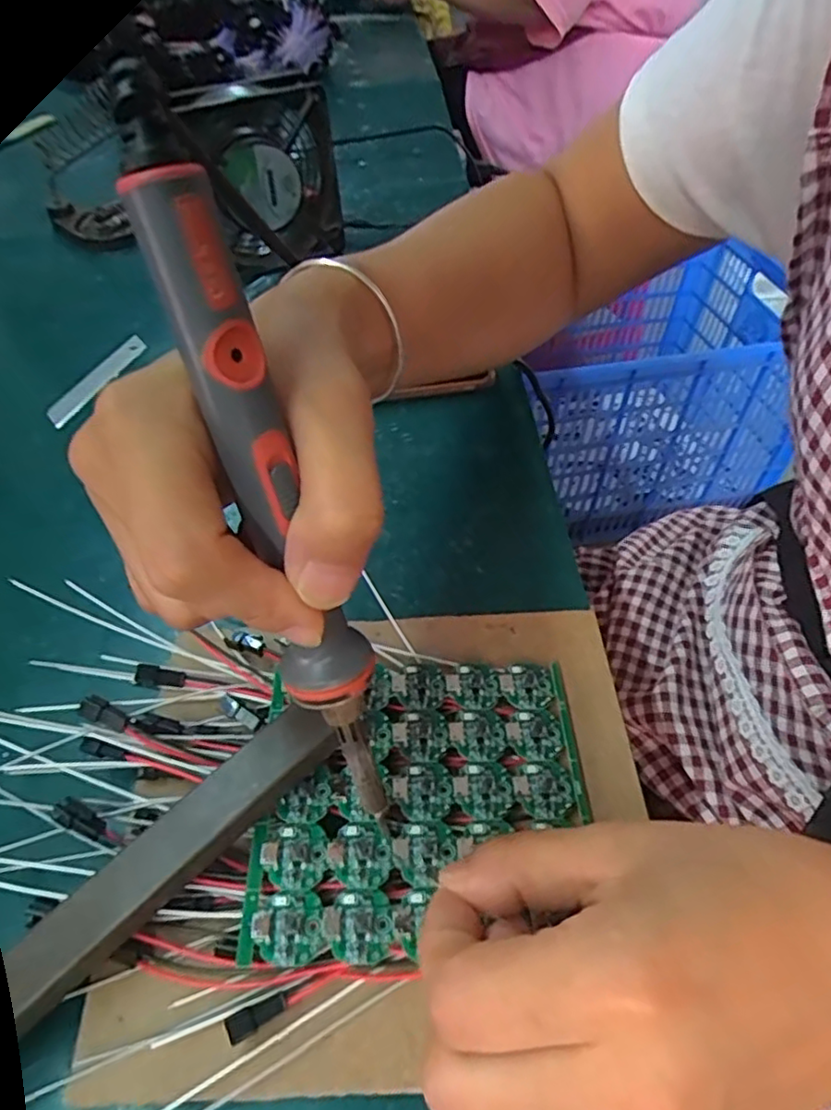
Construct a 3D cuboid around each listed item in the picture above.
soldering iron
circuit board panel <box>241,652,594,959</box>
[{"bbox_3d":[-0.035,-0.002,0.172,0.021,0.207,0.022,-24,29,-19],"label":"soldering iron"},{"bbox_3d":[0.002,0.087,0.238,0.120,0.006,0.104,-2,50,-2],"label":"circuit board panel"}]

